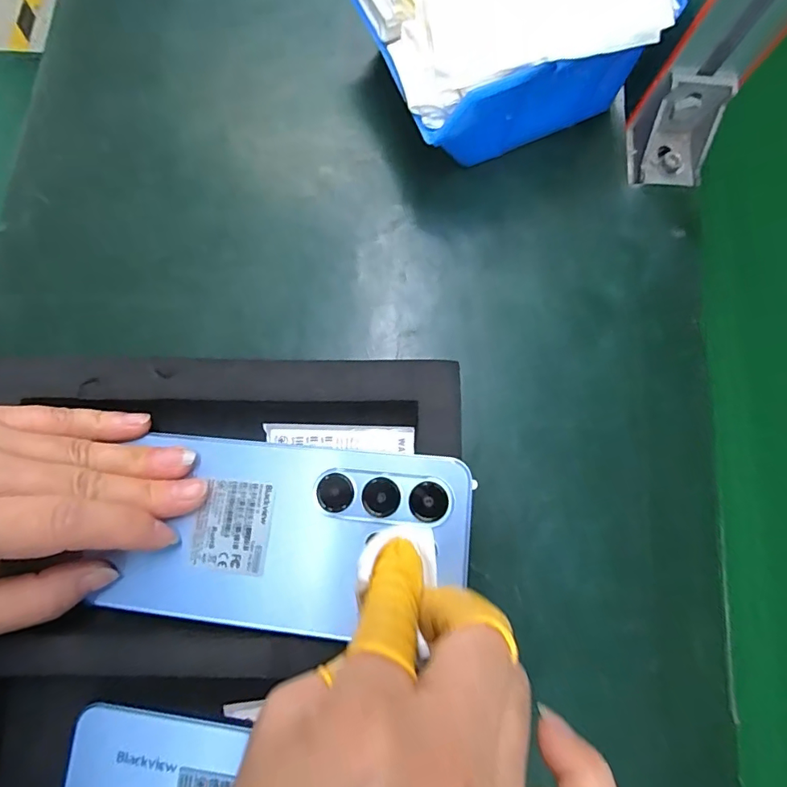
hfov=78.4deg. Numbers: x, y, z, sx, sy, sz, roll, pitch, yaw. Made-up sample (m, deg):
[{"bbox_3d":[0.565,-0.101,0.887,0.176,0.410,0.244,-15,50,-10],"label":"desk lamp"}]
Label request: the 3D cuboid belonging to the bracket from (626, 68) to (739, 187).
[{"bbox_3d":[0.157,-0.141,0.262,0.041,0.039,0.039,5,78,1],"label":"bracket"}]

